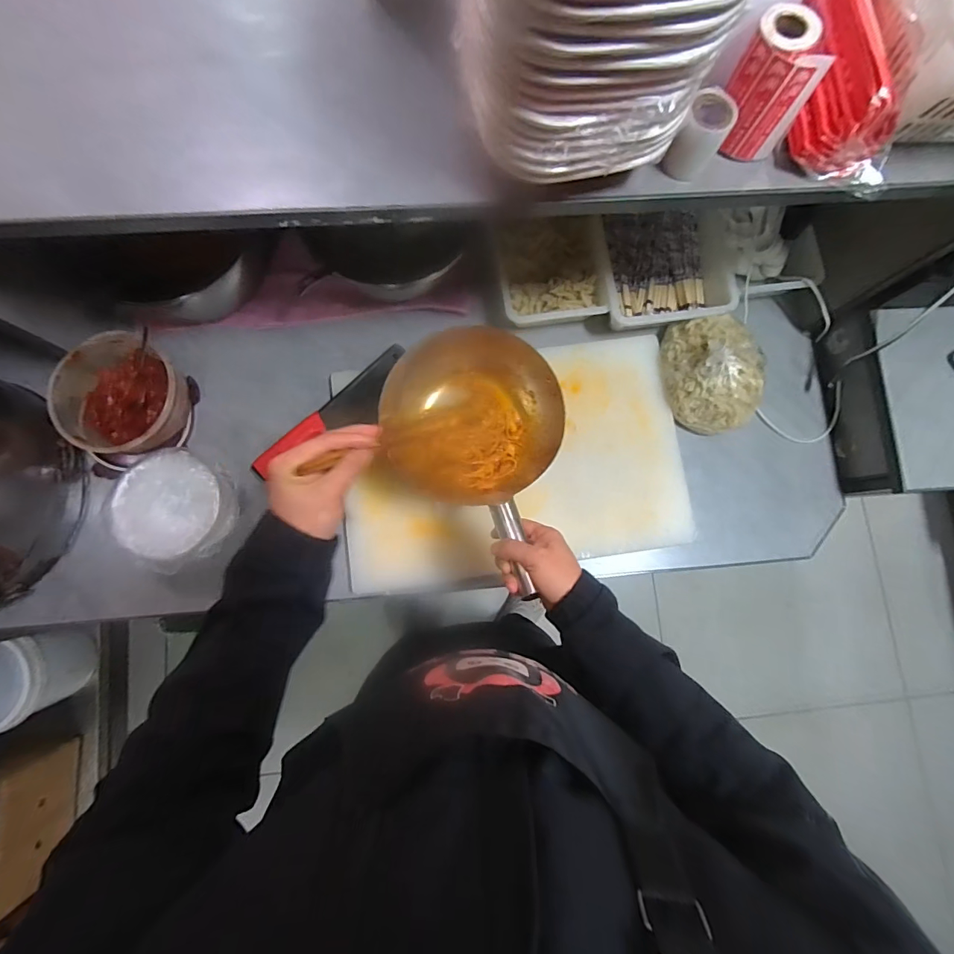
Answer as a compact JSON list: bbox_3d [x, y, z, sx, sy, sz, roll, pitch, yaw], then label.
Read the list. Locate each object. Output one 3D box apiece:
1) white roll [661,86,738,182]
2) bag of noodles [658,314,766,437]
[{"bbox_3d":[0.203,-0.309,0.401,0.041,0.052,0.044,0,82,-3],"label":"white roll"},{"bbox_3d":[0.384,-0.168,0.717,0.143,0.095,0.185,-12,83,-4],"label":"bag of noodles"}]

